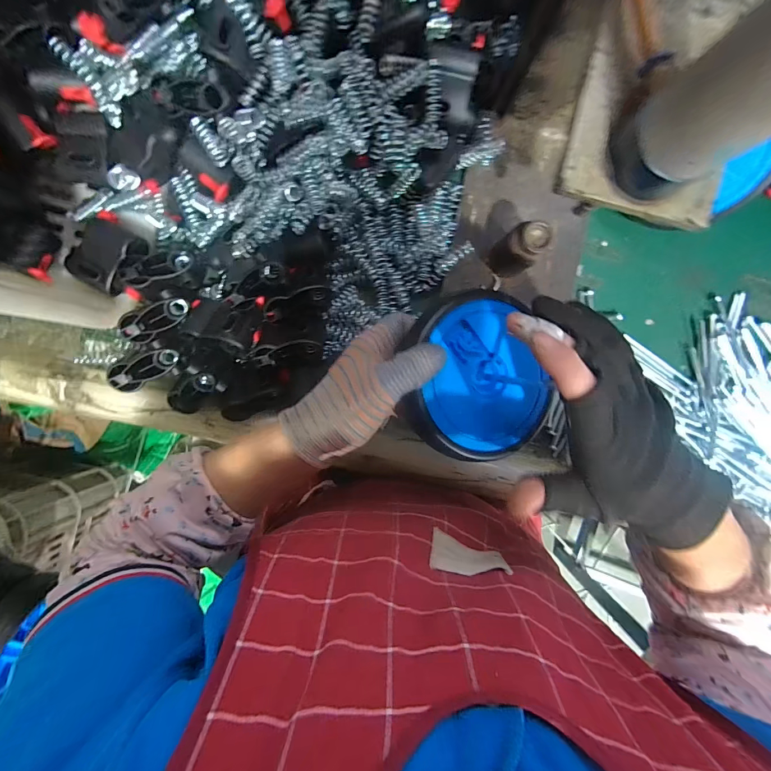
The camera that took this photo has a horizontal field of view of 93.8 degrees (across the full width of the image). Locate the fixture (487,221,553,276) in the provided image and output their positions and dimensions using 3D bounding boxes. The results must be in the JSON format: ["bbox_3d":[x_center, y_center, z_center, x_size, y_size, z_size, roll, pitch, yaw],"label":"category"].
[{"bbox_3d":[0.128,-0.131,0.352,0.033,0.071,0.029,33,90,-3],"label":"fixture"}]

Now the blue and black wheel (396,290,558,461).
[{"bbox_3d":[0.063,-0.003,0.291,0.117,0.040,0.128,-28,99,-17],"label":"blue and black wheel"}]

